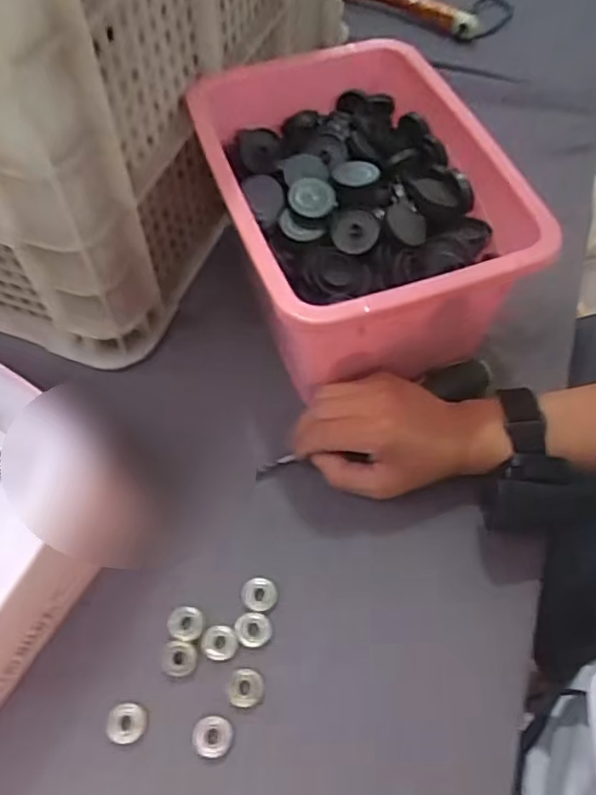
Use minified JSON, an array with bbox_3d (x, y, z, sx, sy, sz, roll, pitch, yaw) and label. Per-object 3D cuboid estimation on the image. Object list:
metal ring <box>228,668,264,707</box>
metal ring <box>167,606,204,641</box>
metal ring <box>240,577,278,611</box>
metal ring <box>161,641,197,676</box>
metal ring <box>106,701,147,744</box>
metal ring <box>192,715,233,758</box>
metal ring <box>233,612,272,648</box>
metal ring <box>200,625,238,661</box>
[{"bbox_3d":[-0.031,0.176,0.373,0.021,0.004,0.021,0,60,1],"label":"metal ring"},{"bbox_3d":[-0.072,0.144,0.393,0.023,0.004,0.021,1,60,1],"label":"metal ring"},{"bbox_3d":[-0.025,0.129,0.404,0.022,0.005,0.023,0,60,1],"label":"metal ring"},{"bbox_3d":[-0.073,0.160,0.379,0.021,0.004,0.020,12,61,8],"label":"metal ring"},{"bbox_3d":[-0.101,0.191,0.362,0.023,0.004,0.021,0,60,1],"label":"metal ring"},{"bbox_3d":[-0.050,0.198,0.360,0.023,0.004,0.021,0,60,1],"label":"metal ring"},{"bbox_3d":[-0.028,0.147,0.390,0.024,0.004,0.021,10,60,7],"label":"metal ring"},{"bbox_3d":[-0.049,0.153,0.386,0.023,0.004,0.020,1,60,2],"label":"metal ring"}]

